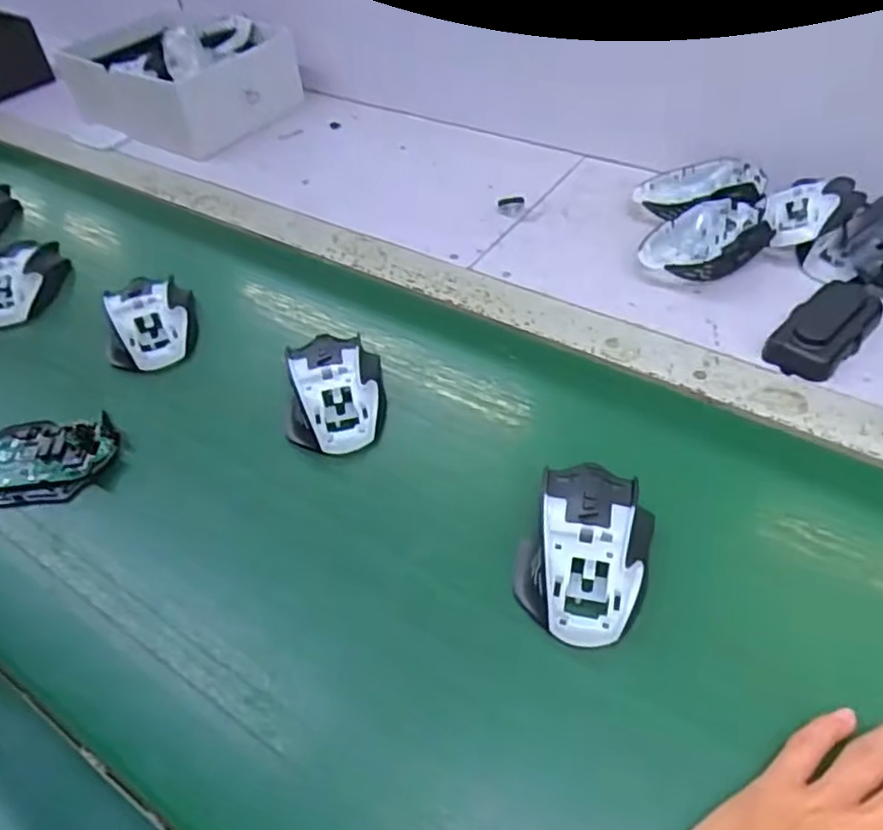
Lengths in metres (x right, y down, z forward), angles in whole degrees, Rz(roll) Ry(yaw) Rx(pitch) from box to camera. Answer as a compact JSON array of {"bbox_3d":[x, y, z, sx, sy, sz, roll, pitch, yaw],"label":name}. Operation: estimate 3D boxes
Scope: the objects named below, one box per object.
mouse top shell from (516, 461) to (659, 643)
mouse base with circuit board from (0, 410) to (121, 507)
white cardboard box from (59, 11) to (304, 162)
[{"bbox_3d":[0.085,0.077,0.403,0.074,0.042,0.112,11,49,15],"label":"mouse top shell"},{"bbox_3d":[-0.291,0.032,0.484,0.109,0.017,0.073,-4,47,1],"label":"mouse base with circuit board"},{"bbox_3d":[-0.326,-0.442,0.869,0.238,0.110,0.205,26,54,26],"label":"white cardboard box"}]

